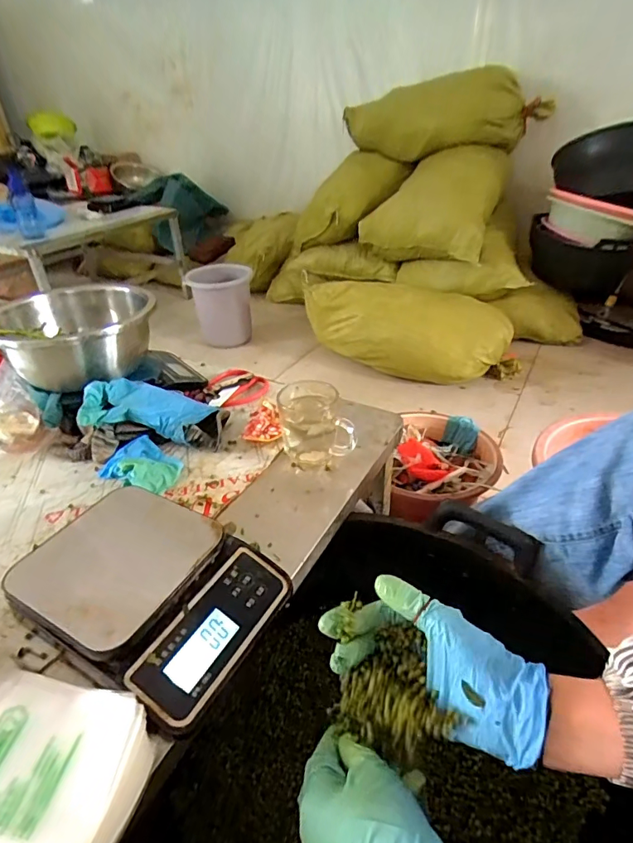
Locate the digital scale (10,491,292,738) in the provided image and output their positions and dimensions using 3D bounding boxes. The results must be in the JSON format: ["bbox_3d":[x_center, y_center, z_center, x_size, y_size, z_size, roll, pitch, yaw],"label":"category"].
[{"bbox_3d":[-0.147,0.145,0.412,0.206,0.045,0.149,16,38,24],"label":"digital scale"}]

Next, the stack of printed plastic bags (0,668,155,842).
[{"bbox_3d":[-0.193,0.236,0.309,0.145,0.025,0.118,12,37,19],"label":"stack of printed plastic bags"}]

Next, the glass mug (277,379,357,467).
[{"bbox_3d":[-0.002,0.005,0.588,0.085,0.081,0.086,-6,35,-6],"label":"glass mug"}]

